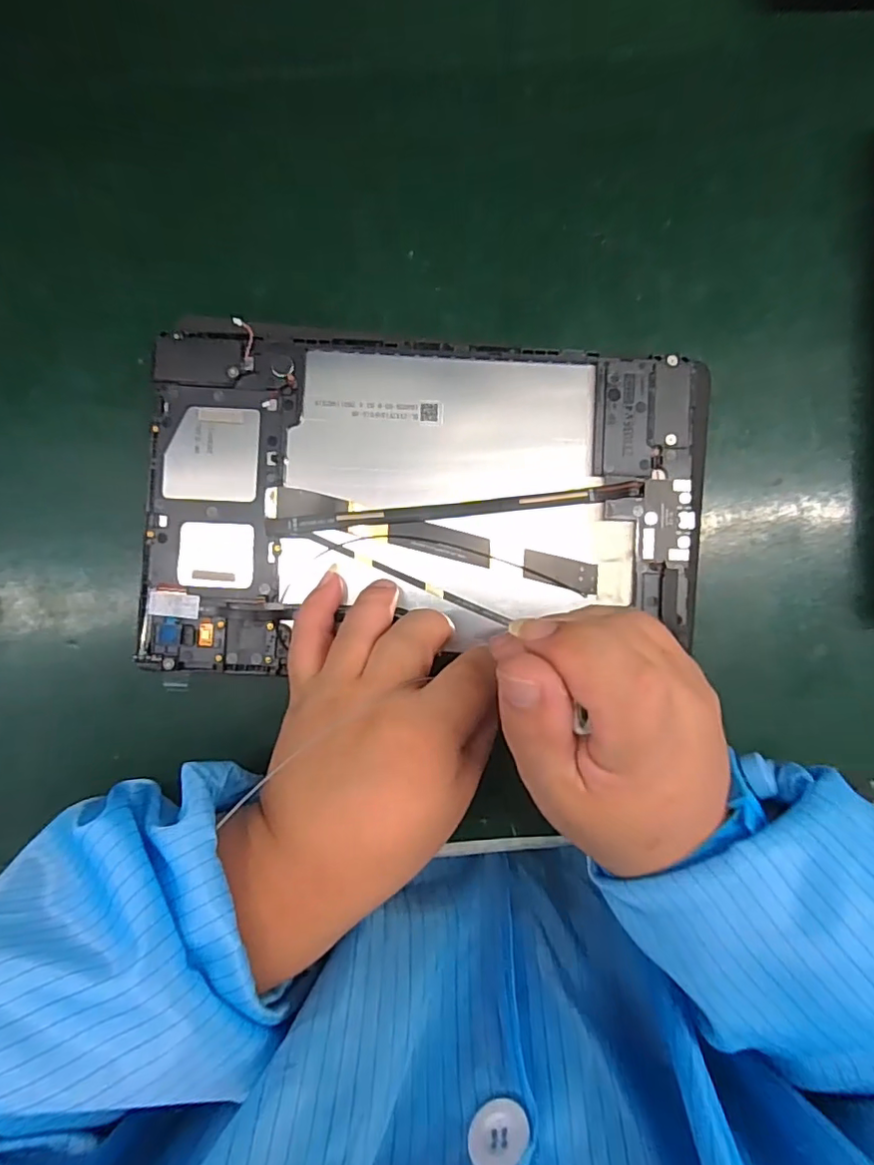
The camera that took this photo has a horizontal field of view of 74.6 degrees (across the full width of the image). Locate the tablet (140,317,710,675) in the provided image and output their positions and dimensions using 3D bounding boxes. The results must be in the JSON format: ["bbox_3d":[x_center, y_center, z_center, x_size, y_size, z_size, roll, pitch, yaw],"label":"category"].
[{"bbox_3d":[-0.004,-0.034,0.255,0.241,0.014,0.145,3,93,-2],"label":"tablet"}]

